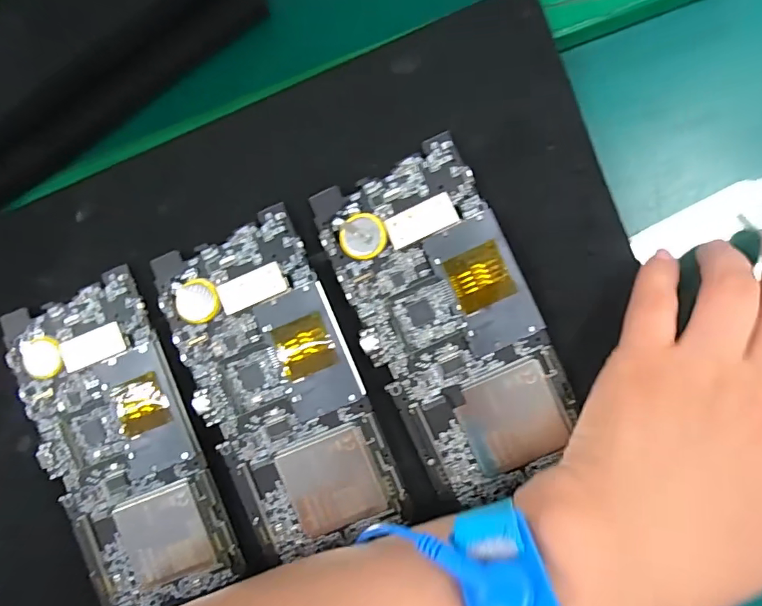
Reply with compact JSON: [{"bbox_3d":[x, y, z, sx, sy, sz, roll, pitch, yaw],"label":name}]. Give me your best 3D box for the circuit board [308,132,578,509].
[{"bbox_3d":[0.031,0.009,0.211,0.071,0.014,0.148,-25,83,4],"label":"circuit board"}]

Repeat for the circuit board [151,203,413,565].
[{"bbox_3d":[-0.047,0.039,0.214,0.071,0.009,0.148,-24,83,4],"label":"circuit board"}]

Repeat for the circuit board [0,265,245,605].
[{"bbox_3d":[-0.122,0.067,0.221,0.070,0.012,0.150,-23,83,4],"label":"circuit board"}]

